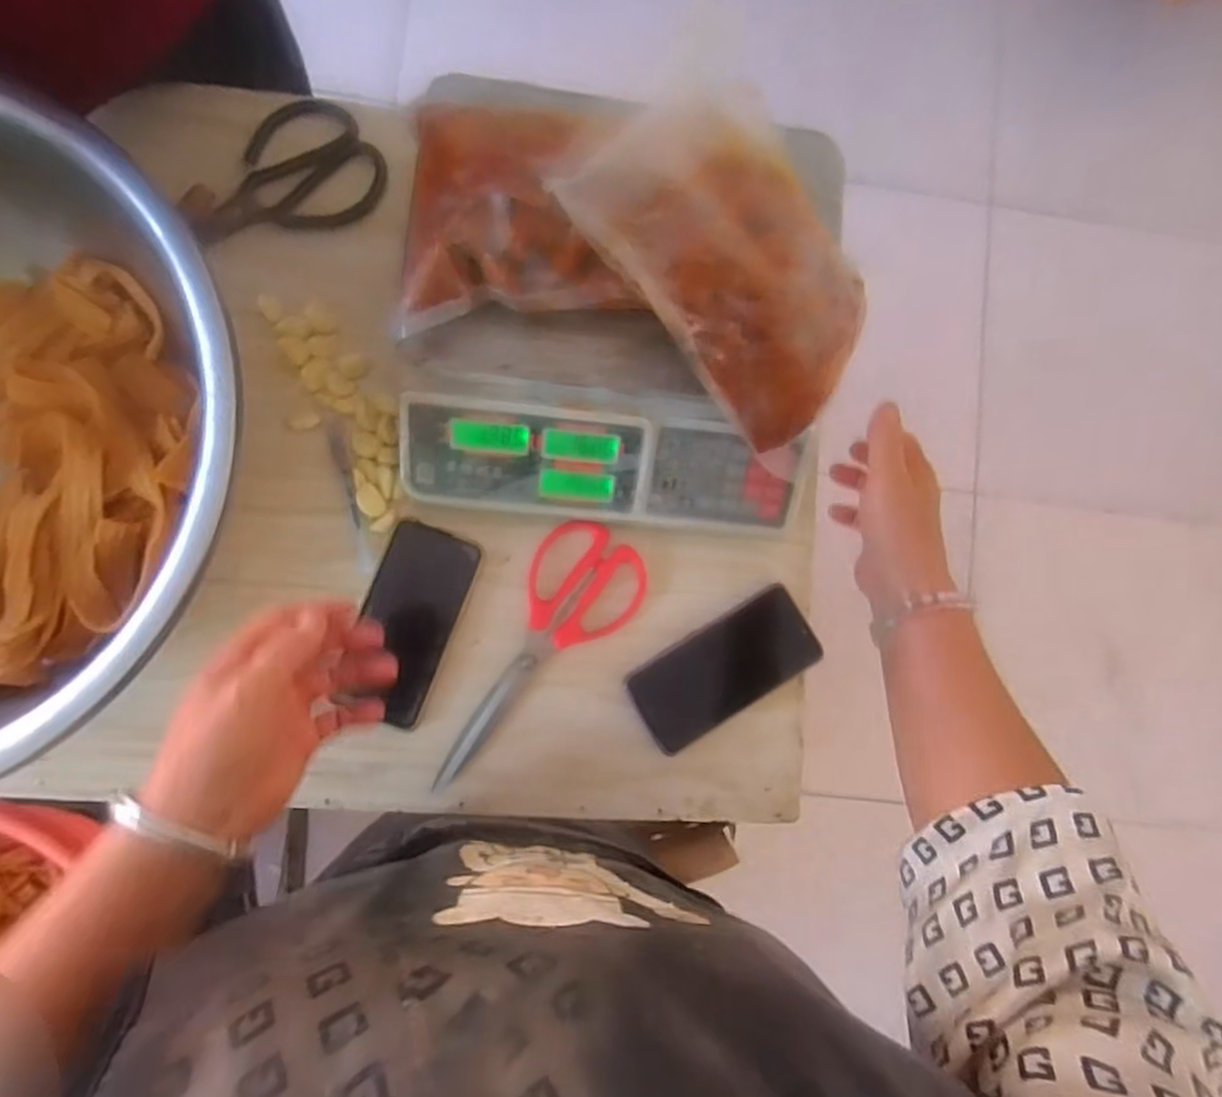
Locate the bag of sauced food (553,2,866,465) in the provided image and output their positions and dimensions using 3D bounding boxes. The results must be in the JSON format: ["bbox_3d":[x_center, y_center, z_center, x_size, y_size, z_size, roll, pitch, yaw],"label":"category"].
[{"bbox_3d":[0.084,-0.180,0.457,0.241,0.061,0.137,43,81,-28],"label":"bag of sauced food"}]

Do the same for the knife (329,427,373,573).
[{"bbox_3d":[-0.215,-0.042,0.603,0.014,0.011,0.125,-14,87,-8],"label":"knife"}]

